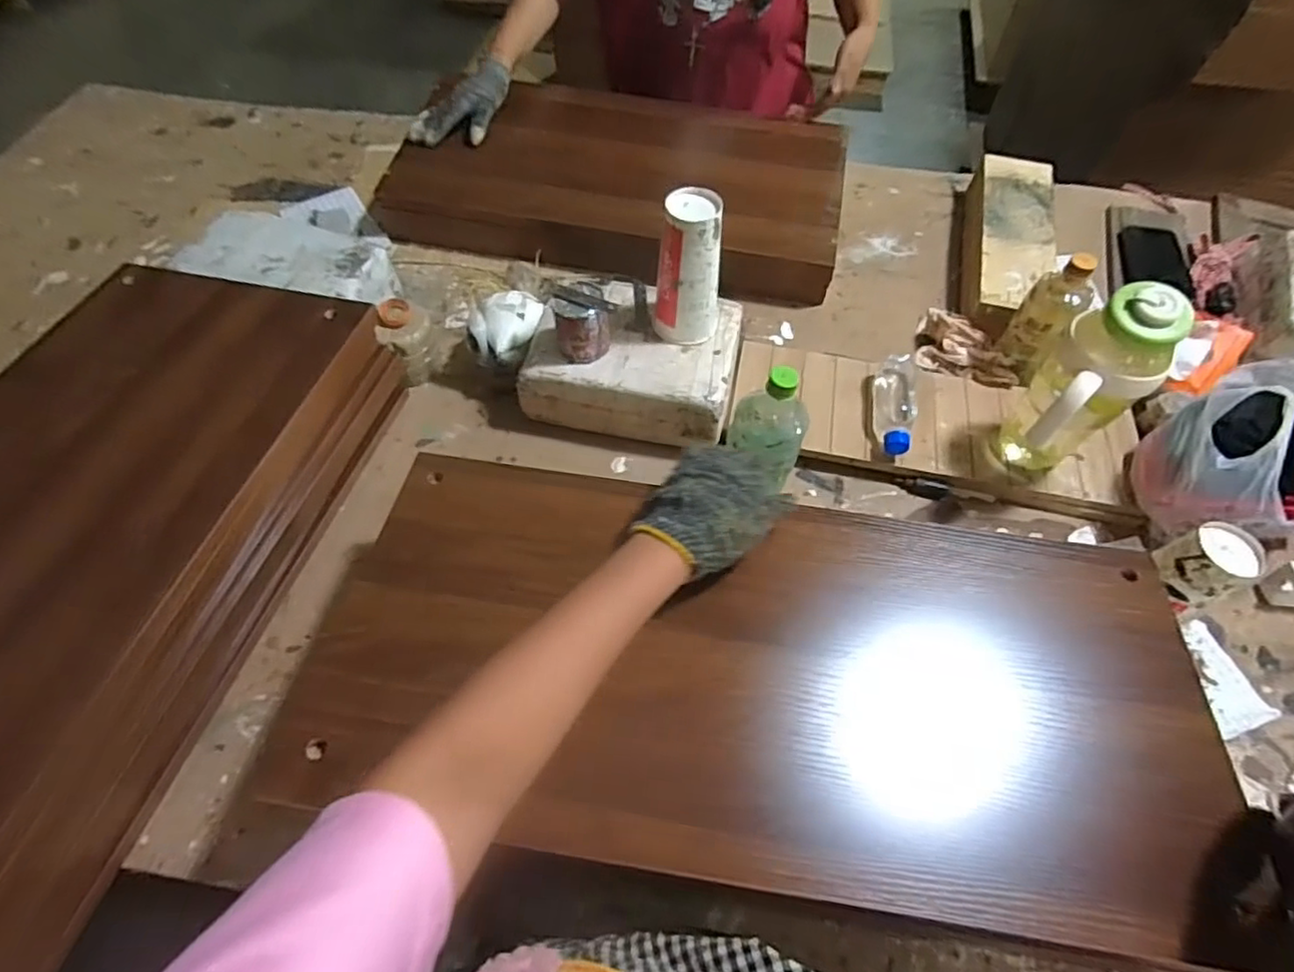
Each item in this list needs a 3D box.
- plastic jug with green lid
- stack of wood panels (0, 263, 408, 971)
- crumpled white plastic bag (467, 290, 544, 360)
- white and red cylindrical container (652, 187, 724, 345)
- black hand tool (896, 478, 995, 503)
[{"bbox_3d":[0.475,-0.097,0.696,0.116,0.232,0.093,-40,67,-23],"label":"plastic jug with green lid"},{"bbox_3d":[-0.548,0.087,0.595,0.326,0.163,0.680,12,58,5],"label":"stack of wood panels"},{"bbox_3d":[-0.186,-0.219,0.837,0.089,0.041,0.102,39,64,20],"label":"crumpled white plastic bag"},{"bbox_3d":[0.052,-0.257,0.751,0.077,0.163,0.075,1,58,-2],"label":"white and red cylindrical container"},{"bbox_3d":[0.388,0.007,0.807,0.127,0.016,0.023,5,58,1],"label":"black hand tool"}]

